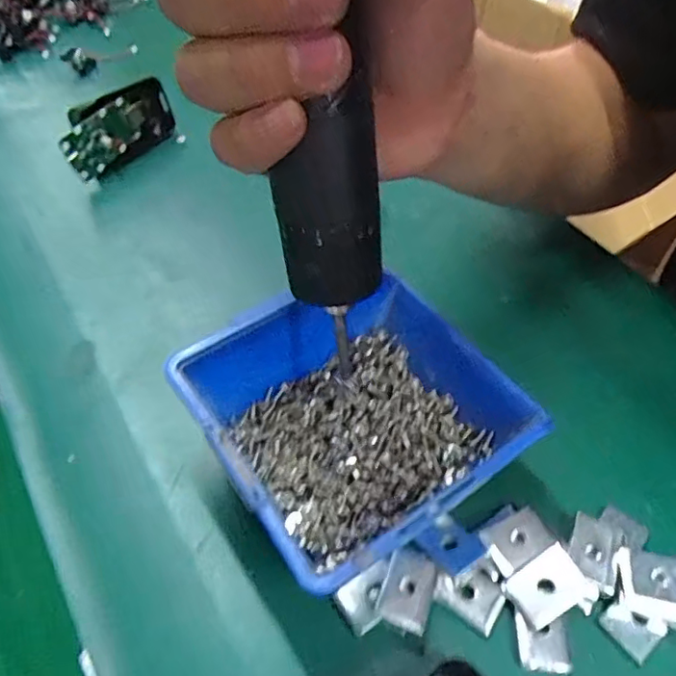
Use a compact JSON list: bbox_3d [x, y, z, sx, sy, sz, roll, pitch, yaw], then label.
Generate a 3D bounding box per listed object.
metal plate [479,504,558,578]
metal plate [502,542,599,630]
[{"bbox_3d":[0.074,0.084,0.241,0.027,0.005,0.020,-23,56,-18],"label":"metal plate"},{"bbox_3d":[0.083,0.098,0.228,0.029,0.005,0.022,-30,53,-9],"label":"metal plate"}]

